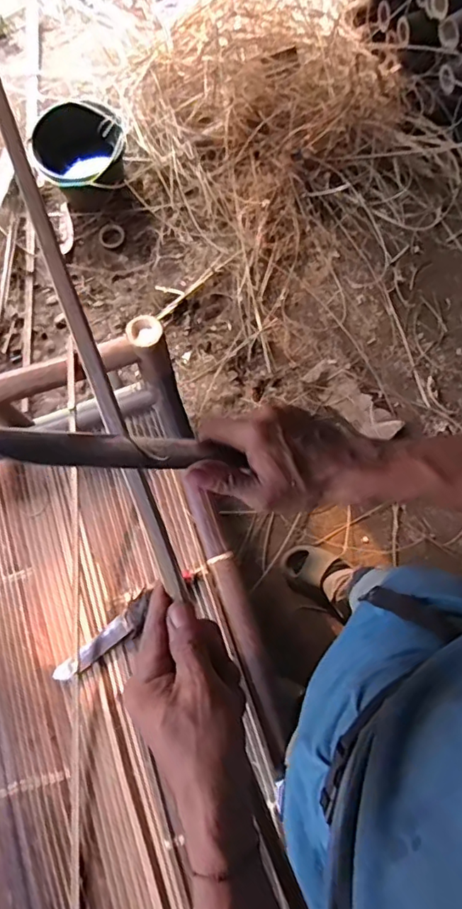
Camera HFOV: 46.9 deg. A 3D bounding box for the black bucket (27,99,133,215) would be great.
[{"bbox_3d":[-0.437,-0.854,1.585,0.266,0.215,0.271,-1,75,2],"label":"black bucket"}]

